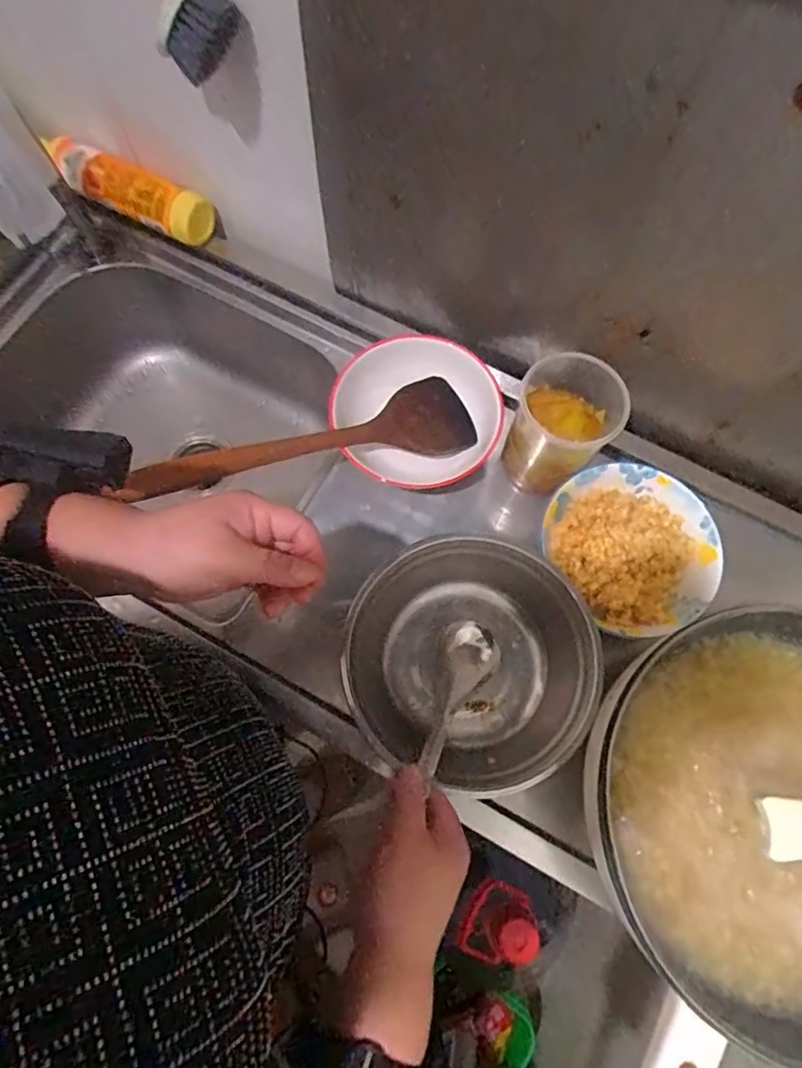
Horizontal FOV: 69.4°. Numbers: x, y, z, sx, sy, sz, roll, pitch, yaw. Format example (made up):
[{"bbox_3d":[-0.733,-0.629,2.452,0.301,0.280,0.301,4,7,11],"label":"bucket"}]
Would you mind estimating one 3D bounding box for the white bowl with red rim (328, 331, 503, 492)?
[{"bbox_3d":[0.017,-0.133,0.620,0.178,0.057,0.159,9,72,1],"label":"white bowl with red rim"}]

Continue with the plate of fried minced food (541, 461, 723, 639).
[{"bbox_3d":[0.232,0.011,0.578,0.157,0.038,0.169,0,72,-1],"label":"plate of fried minced food"}]

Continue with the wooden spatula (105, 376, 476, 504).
[{"bbox_3d":[-0.081,-0.093,0.576,0.352,0.025,0.084,-17,73,-26],"label":"wooden spatula"}]

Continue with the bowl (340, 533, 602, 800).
[{"bbox_3d":[0.066,0.119,0.551,0.215,0.079,0.217,0,72,-1],"label":"bowl"}]

